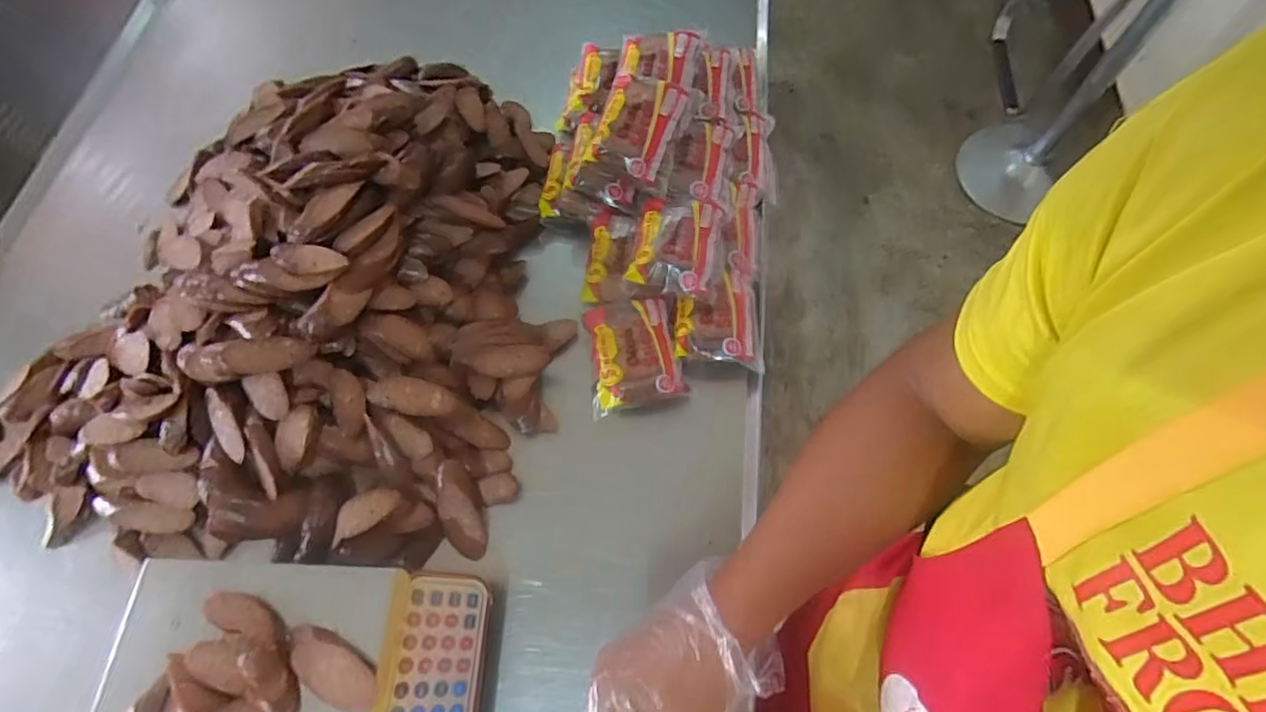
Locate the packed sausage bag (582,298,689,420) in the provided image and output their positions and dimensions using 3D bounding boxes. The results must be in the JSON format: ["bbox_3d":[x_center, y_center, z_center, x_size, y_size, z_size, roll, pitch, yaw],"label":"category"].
[{"bbox_3d":[-0.004,-0.004,0.702,0.111,0.036,0.131,-14,66,-3],"label":"packed sausage bag"}]

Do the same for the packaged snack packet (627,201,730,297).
[{"bbox_3d":[0.054,-0.136,0.721,0.102,0.043,0.124,12,67,8],"label":"packaged snack packet"}]

